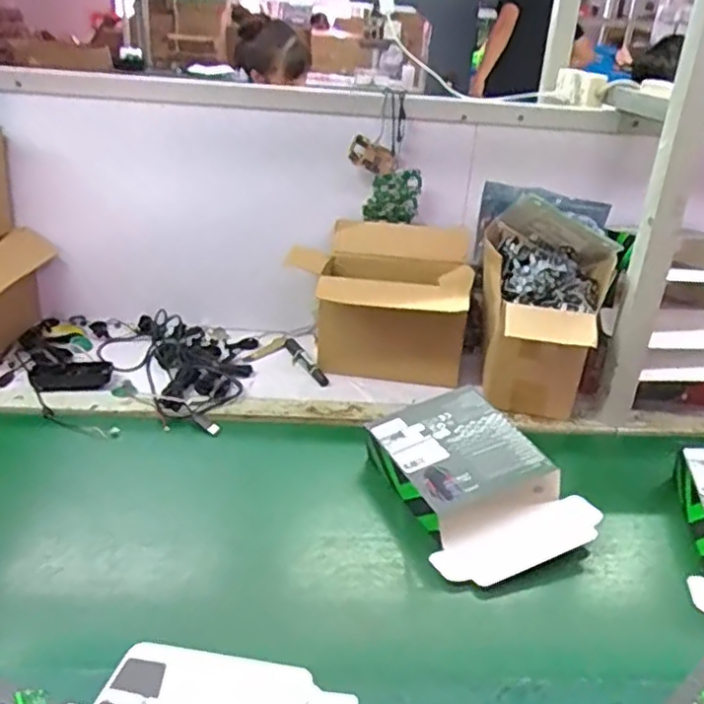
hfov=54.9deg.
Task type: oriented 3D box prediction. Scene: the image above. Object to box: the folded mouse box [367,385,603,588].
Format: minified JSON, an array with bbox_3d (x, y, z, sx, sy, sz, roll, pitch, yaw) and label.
[{"bbox_3d":[0.142,0.147,0.804,0.196,0.078,0.249,-12,30,-27],"label":"folded mouse box"}]

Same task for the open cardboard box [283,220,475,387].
[{"bbox_3d":[0.065,-0.082,1.120,0.256,0.197,0.231,9,27,13],"label":"open cardboard box"}]

